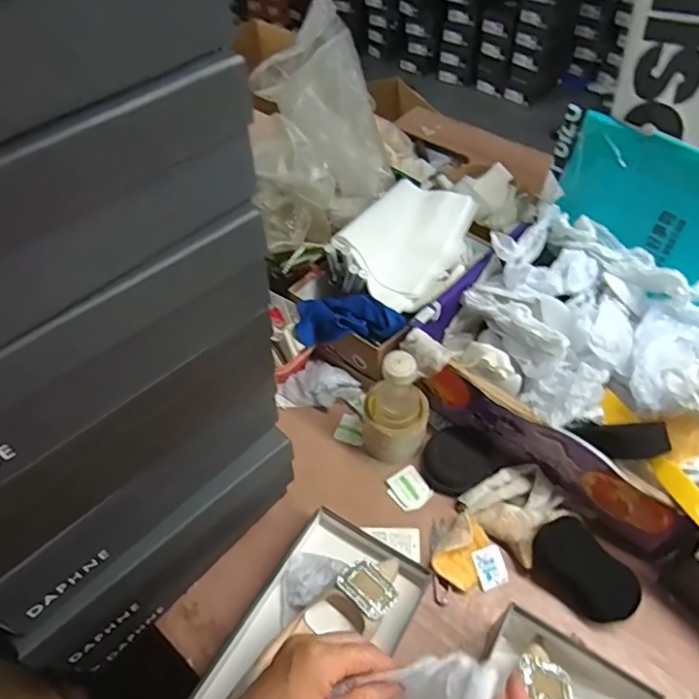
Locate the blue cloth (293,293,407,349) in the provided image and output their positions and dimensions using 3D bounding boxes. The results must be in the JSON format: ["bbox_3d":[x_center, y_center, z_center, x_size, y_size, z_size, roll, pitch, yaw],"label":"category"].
[{"bbox_3d":[0.001,-0.043,0.807,0.160,0.049,0.074,7,52,7],"label":"blue cloth"}]

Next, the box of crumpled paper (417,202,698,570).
[{"bbox_3d":[0.317,0.019,0.715,0.393,0.177,0.291,34,60,25],"label":"box of crumpled paper"}]

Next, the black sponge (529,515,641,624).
[{"bbox_3d":[0.271,0.261,0.636,0.072,0.062,0.119,-31,57,-21],"label":"black sponge"}]

